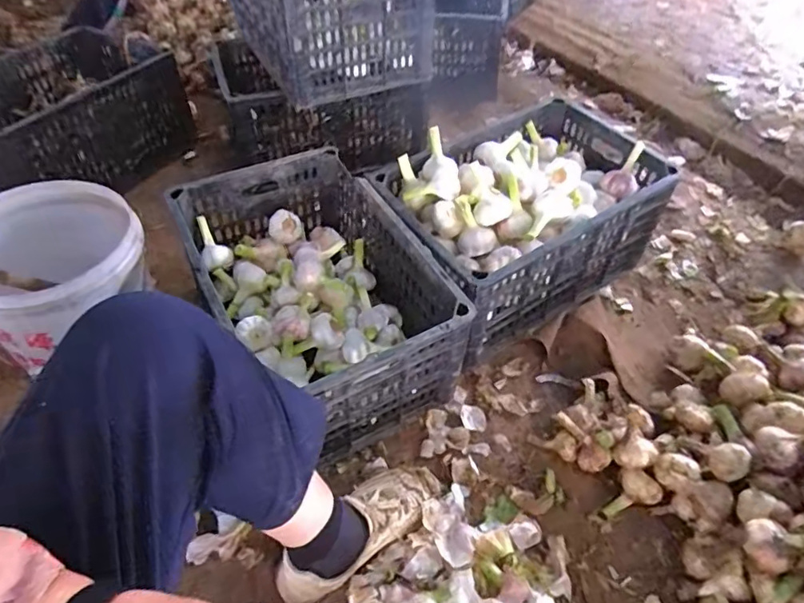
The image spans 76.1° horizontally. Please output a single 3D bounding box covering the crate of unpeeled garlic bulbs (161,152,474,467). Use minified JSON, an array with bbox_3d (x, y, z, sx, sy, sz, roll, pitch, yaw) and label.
[{"bbox_3d":[-0.128,-0.012,0.803,0.296,0.219,0.416,-24,55,-21],"label":"crate of unpeeled garlic bulbs"}]

